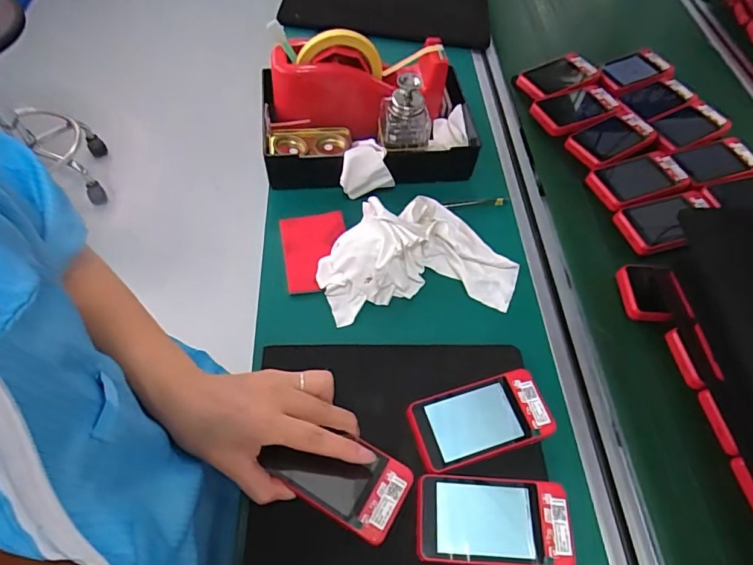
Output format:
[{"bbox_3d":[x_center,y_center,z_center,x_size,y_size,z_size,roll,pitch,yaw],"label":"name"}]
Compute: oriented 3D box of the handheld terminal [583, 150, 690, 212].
[{"bbox_3d":[0.331,-0.130,0.596,0.120,0.016,0.067,-19,62,-16],"label":"handheld terminal"}]

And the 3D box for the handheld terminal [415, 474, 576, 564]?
[{"bbox_3d":[0.091,0.189,0.373,0.118,0.021,0.061,3,58,2],"label":"handheld terminal"}]

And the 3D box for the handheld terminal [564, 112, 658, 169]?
[{"bbox_3d":[0.321,-0.194,0.641,0.137,0.015,0.063,-27,64,-20],"label":"handheld terminal"}]

